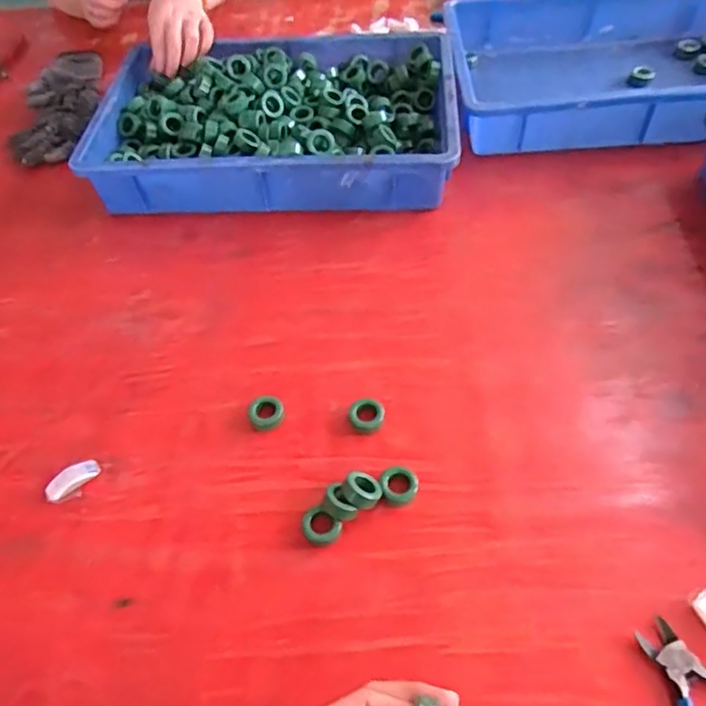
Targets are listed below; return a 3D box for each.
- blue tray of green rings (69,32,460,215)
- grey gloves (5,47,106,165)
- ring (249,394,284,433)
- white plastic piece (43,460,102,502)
[{"bbox_3d":[-0.094,-0.300,0.766,0.430,0.077,0.302,0,52,5],"label":"blue tray of green rings"},{"bbox_3d":[-0.423,-0.365,0.868,0.087,0.028,0.264,-5,52,0],"label":"grey gloves"},{"bbox_3d":[-0.078,0.053,0.539,0.030,0.010,0.034,-17,53,-9],"label":"ring"},{"bbox_3d":[-0.239,0.107,0.509,0.045,0.010,0.017,-34,57,-20],"label":"white plastic piece"}]

